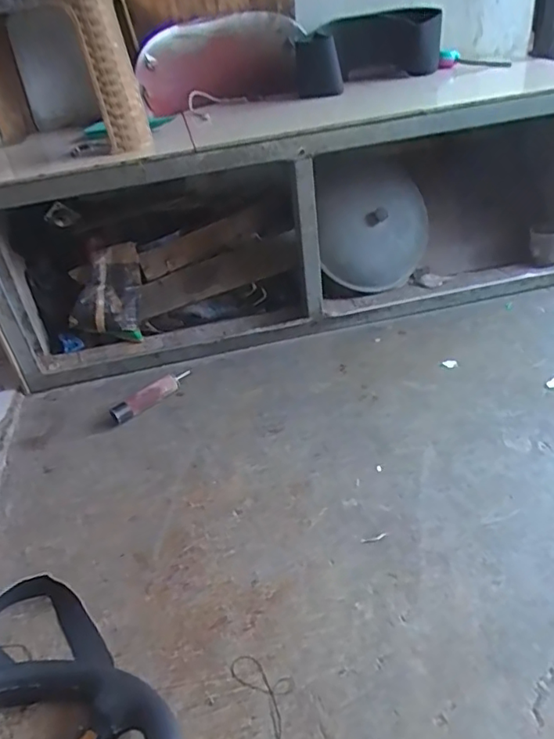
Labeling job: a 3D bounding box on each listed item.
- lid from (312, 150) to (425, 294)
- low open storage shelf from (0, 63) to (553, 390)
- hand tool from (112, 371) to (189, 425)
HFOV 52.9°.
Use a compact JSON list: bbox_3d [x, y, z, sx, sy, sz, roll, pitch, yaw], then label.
[{"bbox_3d":[0.207,-0.308,1.148,0.270,0.289,0.058,-25,39,-24],"label":"lid"},{"bbox_3d":[0.055,-0.340,1.215,1.245,0.411,0.401,-13,36,-8],"label":"low open storage shelf"},{"bbox_3d":[-0.229,0.044,1.029,0.166,0.037,0.033,-31,42,-30],"label":"hand tool"}]

